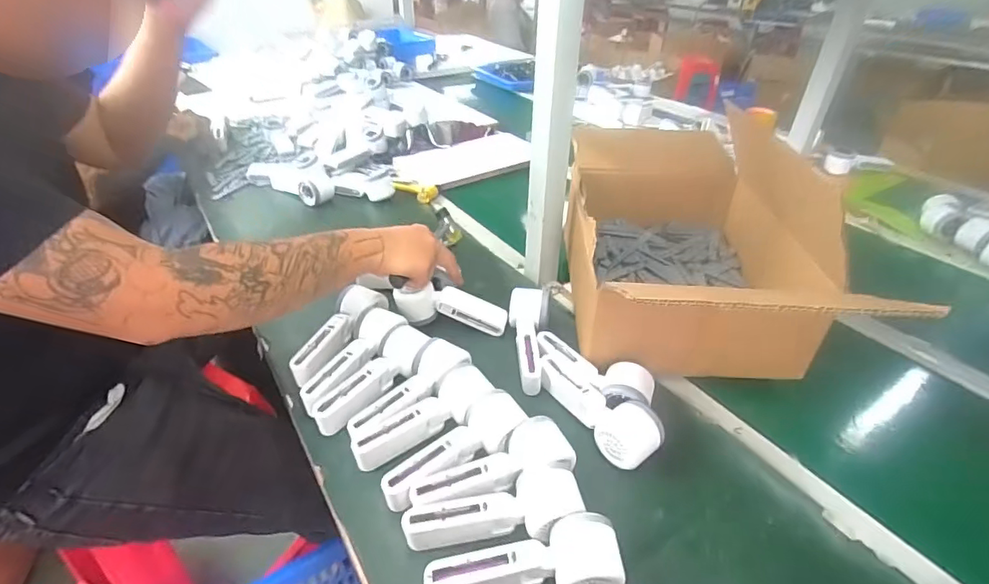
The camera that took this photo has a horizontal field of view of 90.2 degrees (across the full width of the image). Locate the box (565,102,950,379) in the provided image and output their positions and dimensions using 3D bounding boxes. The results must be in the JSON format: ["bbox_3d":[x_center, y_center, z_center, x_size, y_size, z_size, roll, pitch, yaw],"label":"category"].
[{"bbox_3d":[0.264,-0.100,0.734,0.287,0.206,0.442,2,37,1],"label":"box"}]

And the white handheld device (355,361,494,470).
[{"bbox_3d":[-0.076,0.146,0.553,0.164,0.053,0.058,-25,44,-31],"label":"white handheld device"}]

